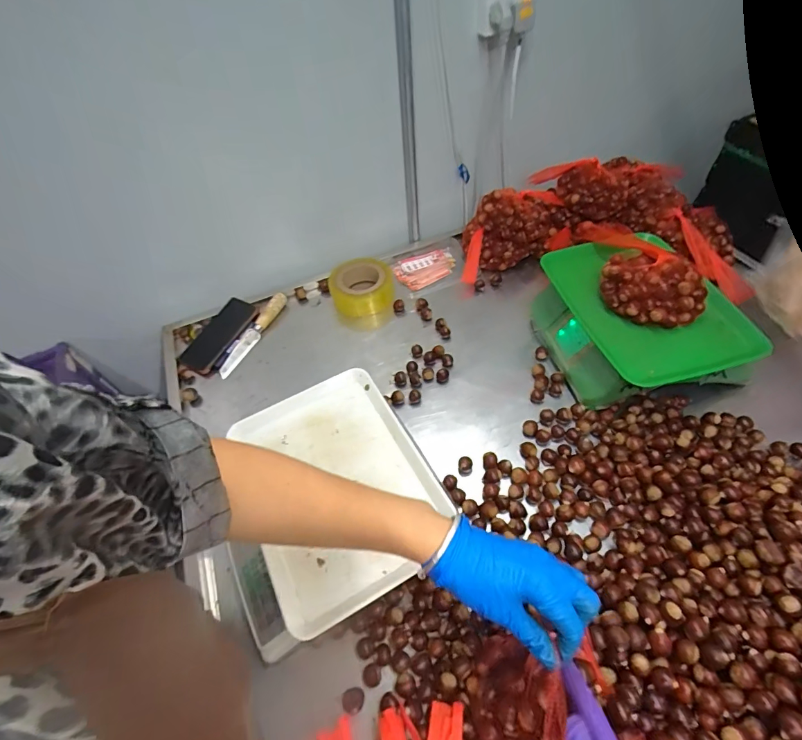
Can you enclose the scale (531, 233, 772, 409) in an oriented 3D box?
[{"bbox_3d":[0.364,-0.076,0.670,0.231,0.119,0.289,-15,51,-7],"label":"scale"}]

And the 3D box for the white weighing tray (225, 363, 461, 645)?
[{"bbox_3d":[-0.076,0.137,0.516,0.213,0.030,0.283,-24,53,-14],"label":"white weighing tray"}]

